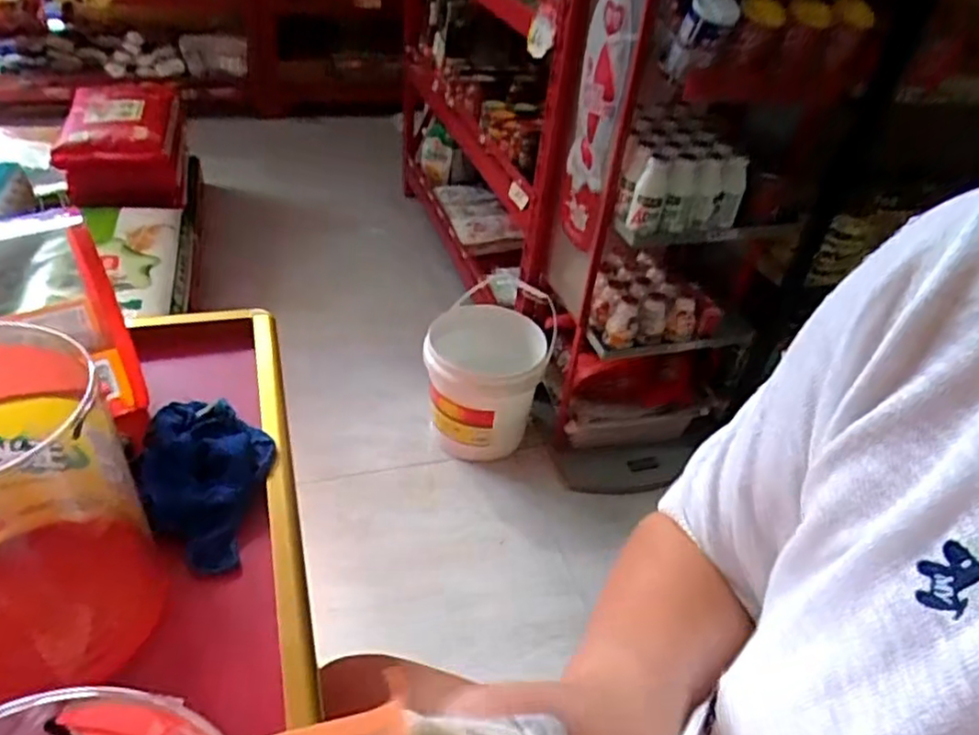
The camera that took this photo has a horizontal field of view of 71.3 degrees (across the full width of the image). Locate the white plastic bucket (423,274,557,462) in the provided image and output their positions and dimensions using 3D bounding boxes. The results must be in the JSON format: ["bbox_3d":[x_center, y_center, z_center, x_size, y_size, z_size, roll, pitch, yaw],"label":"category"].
[{"bbox_3d":[0.000,0.033,1.549,0.278,0.276,0.255,5,39,-4],"label":"white plastic bucket"}]

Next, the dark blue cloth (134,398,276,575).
[{"bbox_3d":[-0.218,0.080,0.528,0.095,0.038,0.163,-1,40,-11],"label":"dark blue cloth"}]

